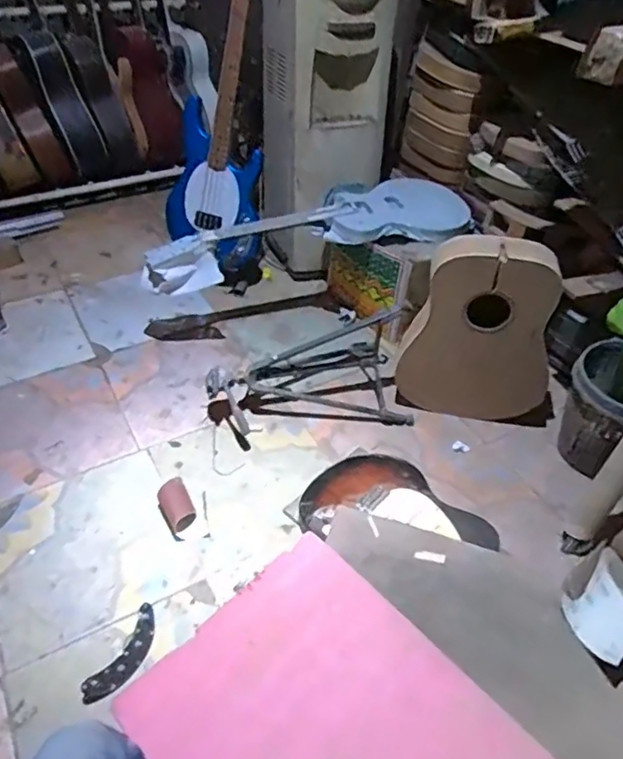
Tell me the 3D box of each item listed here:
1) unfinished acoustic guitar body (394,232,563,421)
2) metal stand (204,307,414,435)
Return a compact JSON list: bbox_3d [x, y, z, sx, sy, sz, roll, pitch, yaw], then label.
[{"bbox_3d":[0.427,-0.115,1.419,0.371,0.461,0.150,10,48,2],"label":"unfinished acoustic guitar body"},{"bbox_3d":[-0.005,-0.051,1.485,0.525,0.274,0.257,-3,44,-7],"label":"metal stand"}]

